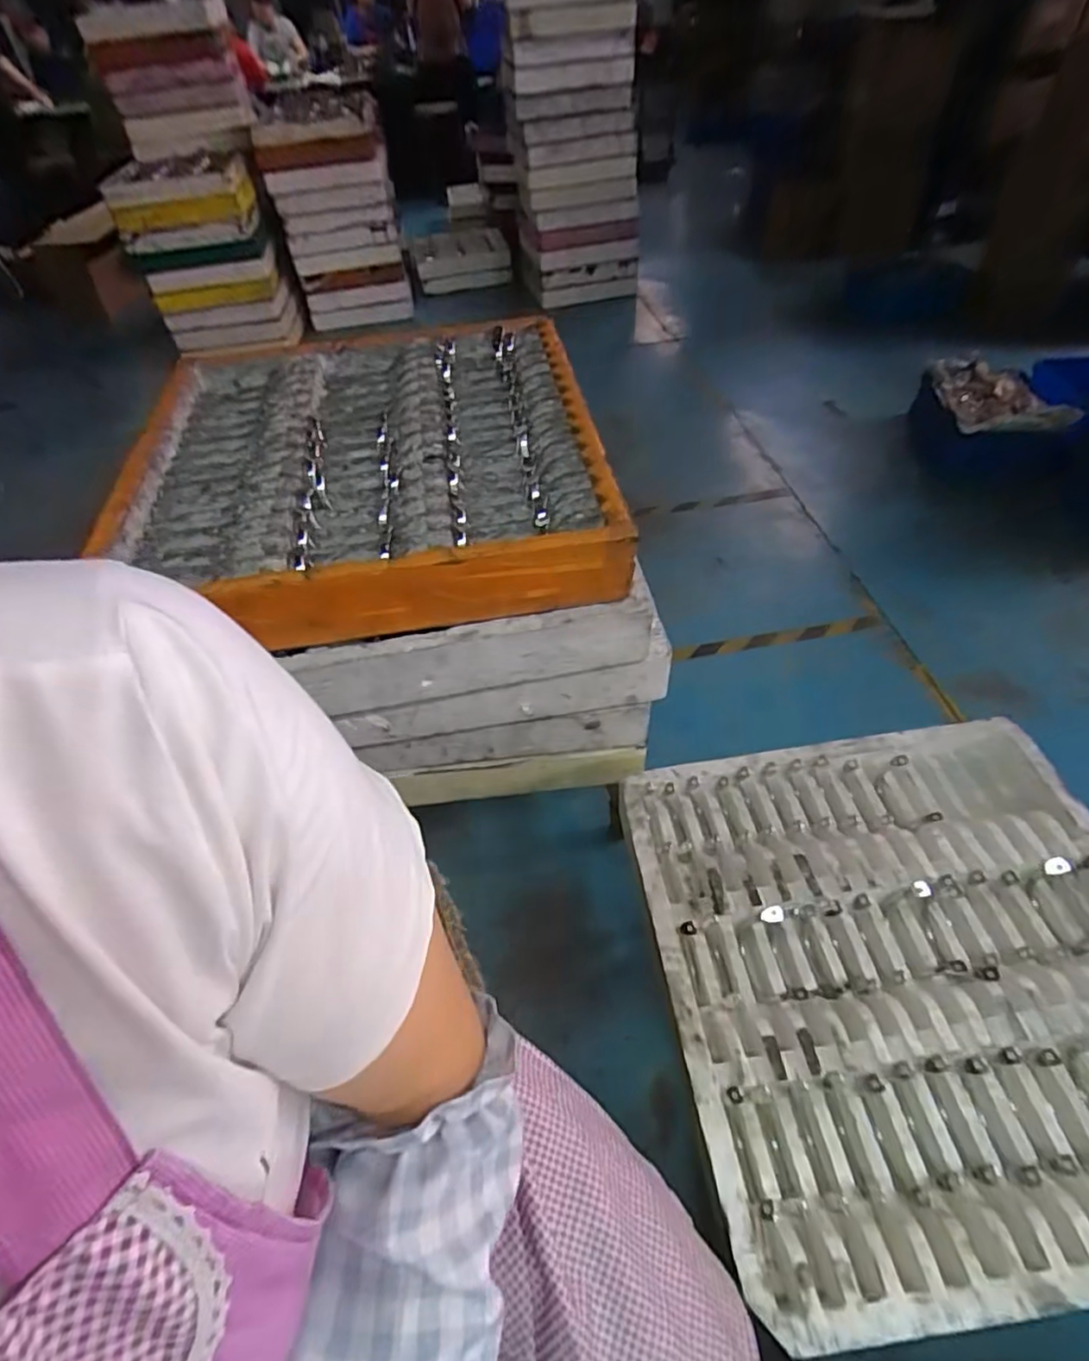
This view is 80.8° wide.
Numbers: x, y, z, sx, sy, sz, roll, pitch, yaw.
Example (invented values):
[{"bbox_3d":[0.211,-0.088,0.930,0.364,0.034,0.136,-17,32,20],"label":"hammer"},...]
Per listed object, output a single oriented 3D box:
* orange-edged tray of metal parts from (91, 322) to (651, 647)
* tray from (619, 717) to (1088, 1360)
[{"bbox_3d":[-0.207,-0.271,0.797,0.524,0.092,0.538,-8,47,-3],"label":"orange-edged tray of metal parts"},{"bbox_3d":[0.407,0.307,0.705,0.547,0.056,0.544,-8,47,-3],"label":"tray"}]

